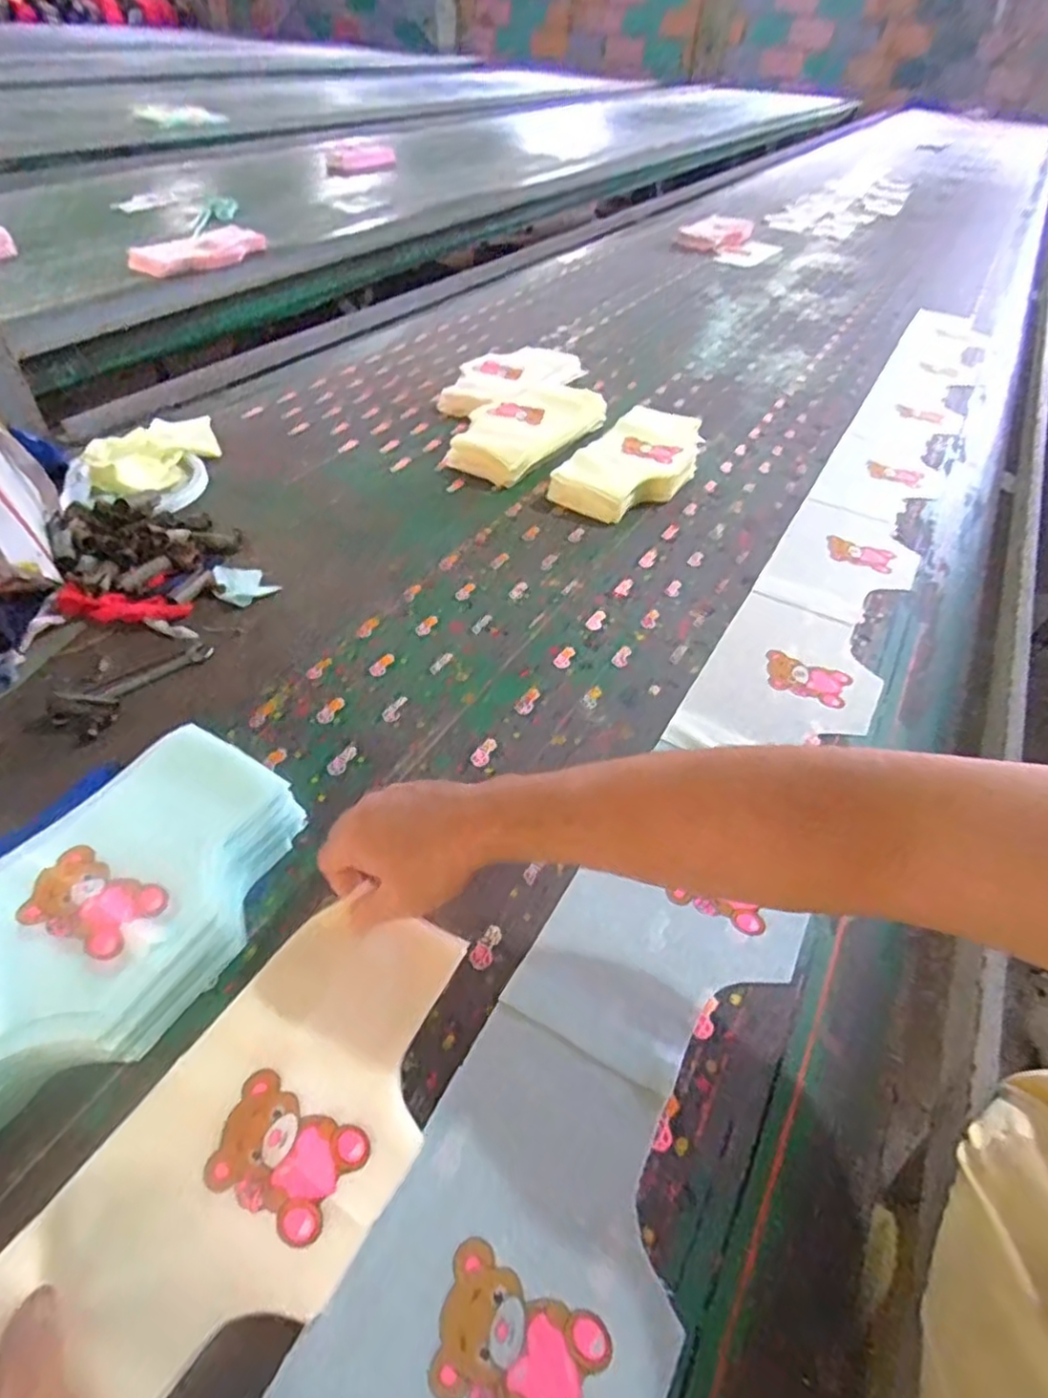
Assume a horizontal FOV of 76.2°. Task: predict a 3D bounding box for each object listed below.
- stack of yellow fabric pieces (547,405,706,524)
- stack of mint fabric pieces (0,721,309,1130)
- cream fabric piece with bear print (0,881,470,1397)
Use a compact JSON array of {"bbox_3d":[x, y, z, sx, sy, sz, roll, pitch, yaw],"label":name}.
[{"bbox_3d":[0.168,-0.345,0.975,0.145,0.051,0.288,28,50,22],"label":"stack of yellow fabric pieces"},{"bbox_3d":[-0.283,0.146,0.444,0.152,0.070,0.302,22,48,17],"label":"stack of mint fabric pieces"},{"bbox_3d":[-0.144,0.245,0.387,0.147,0.031,0.275,23,50,21],"label":"cream fabric piece with bear print"}]

